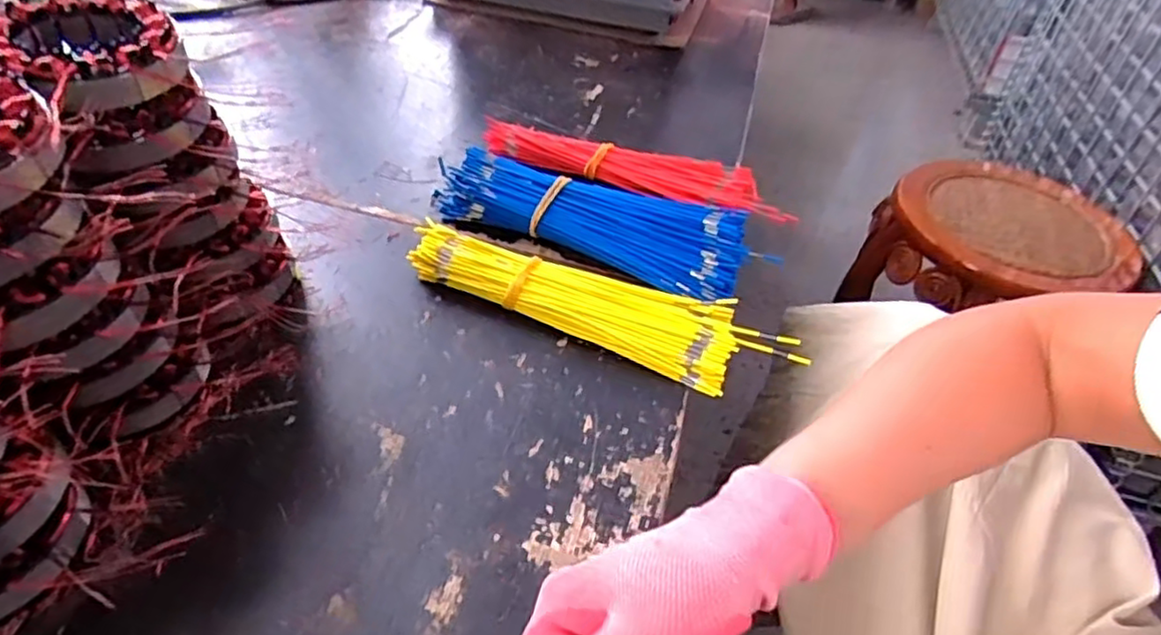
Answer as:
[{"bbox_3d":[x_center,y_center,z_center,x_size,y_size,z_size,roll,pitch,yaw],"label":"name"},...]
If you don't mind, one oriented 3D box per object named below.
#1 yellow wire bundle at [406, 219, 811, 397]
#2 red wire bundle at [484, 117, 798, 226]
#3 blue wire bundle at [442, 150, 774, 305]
[{"bbox_3d":[0.011,-0.013,0.487,0.274,0.028,0.070,21,46,14],"label":"yellow wire bundle"},{"bbox_3d":[0.048,-0.134,0.615,0.279,0.024,0.055,17,45,9],"label":"red wire bundle"},{"bbox_3d":[0.017,-0.081,0.550,0.262,0.038,0.098,22,46,14],"label":"blue wire bundle"}]

